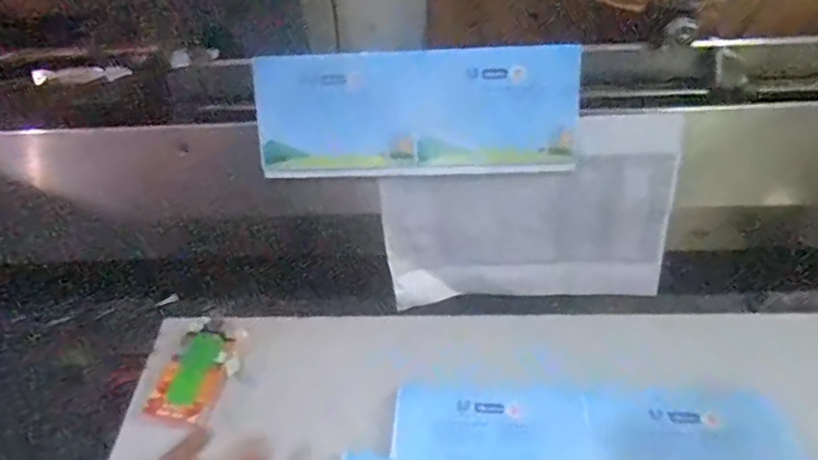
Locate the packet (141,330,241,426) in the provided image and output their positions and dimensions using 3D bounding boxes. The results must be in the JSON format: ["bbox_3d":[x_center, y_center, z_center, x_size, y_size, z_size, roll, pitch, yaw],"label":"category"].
[{"bbox_3d":[-0.192,0.131,0.511,0.062,0.011,0.084,10,48,14],"label":"packet"}]

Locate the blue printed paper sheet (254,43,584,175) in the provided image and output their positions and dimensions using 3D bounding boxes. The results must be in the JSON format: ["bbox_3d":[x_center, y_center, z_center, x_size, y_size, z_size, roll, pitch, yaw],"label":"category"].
[{"bbox_3d":[0.007,-0.110,0.549,0.303,0.117,0.011,0,15,3],"label":"blue printed paper sheet"}]

